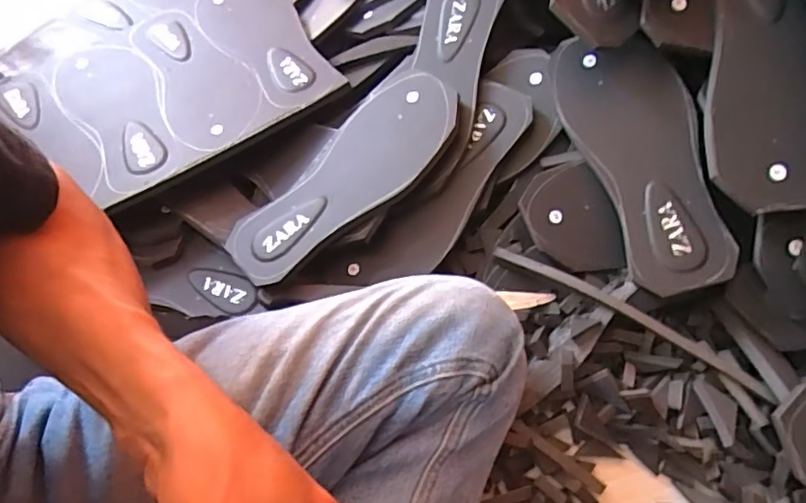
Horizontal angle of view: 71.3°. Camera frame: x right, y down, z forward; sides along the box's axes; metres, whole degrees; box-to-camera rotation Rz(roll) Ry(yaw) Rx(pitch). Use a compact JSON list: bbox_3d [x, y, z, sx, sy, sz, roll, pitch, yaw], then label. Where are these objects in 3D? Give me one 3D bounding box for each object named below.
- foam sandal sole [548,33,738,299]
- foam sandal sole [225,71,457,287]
[{"bbox_3d":[0.206,-0.084,0.480,0.095,0.023,0.242,-23,69,15],"label":"foam sandal sole"},{"bbox_3d":[-0.052,-0.069,0.518,0.249,0.010,0.103,-45,59,-6],"label":"foam sandal sole"}]

